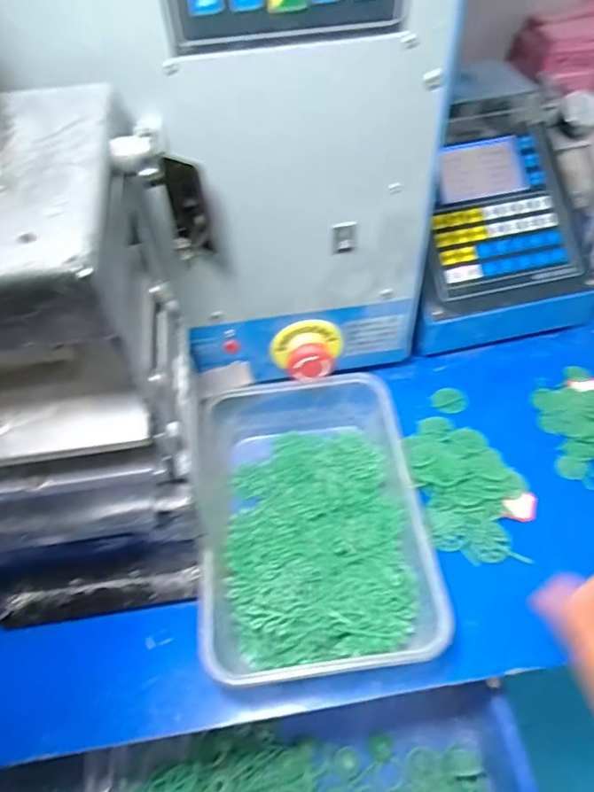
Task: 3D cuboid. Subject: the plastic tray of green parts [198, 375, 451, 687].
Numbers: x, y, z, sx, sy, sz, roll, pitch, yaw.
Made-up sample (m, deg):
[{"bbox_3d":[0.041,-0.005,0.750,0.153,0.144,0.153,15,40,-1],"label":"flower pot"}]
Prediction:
[{"bbox_3d":[0.007,0.084,0.388,0.146,0.052,0.210,-7,50,-1],"label":"plastic tray of green parts"}]

